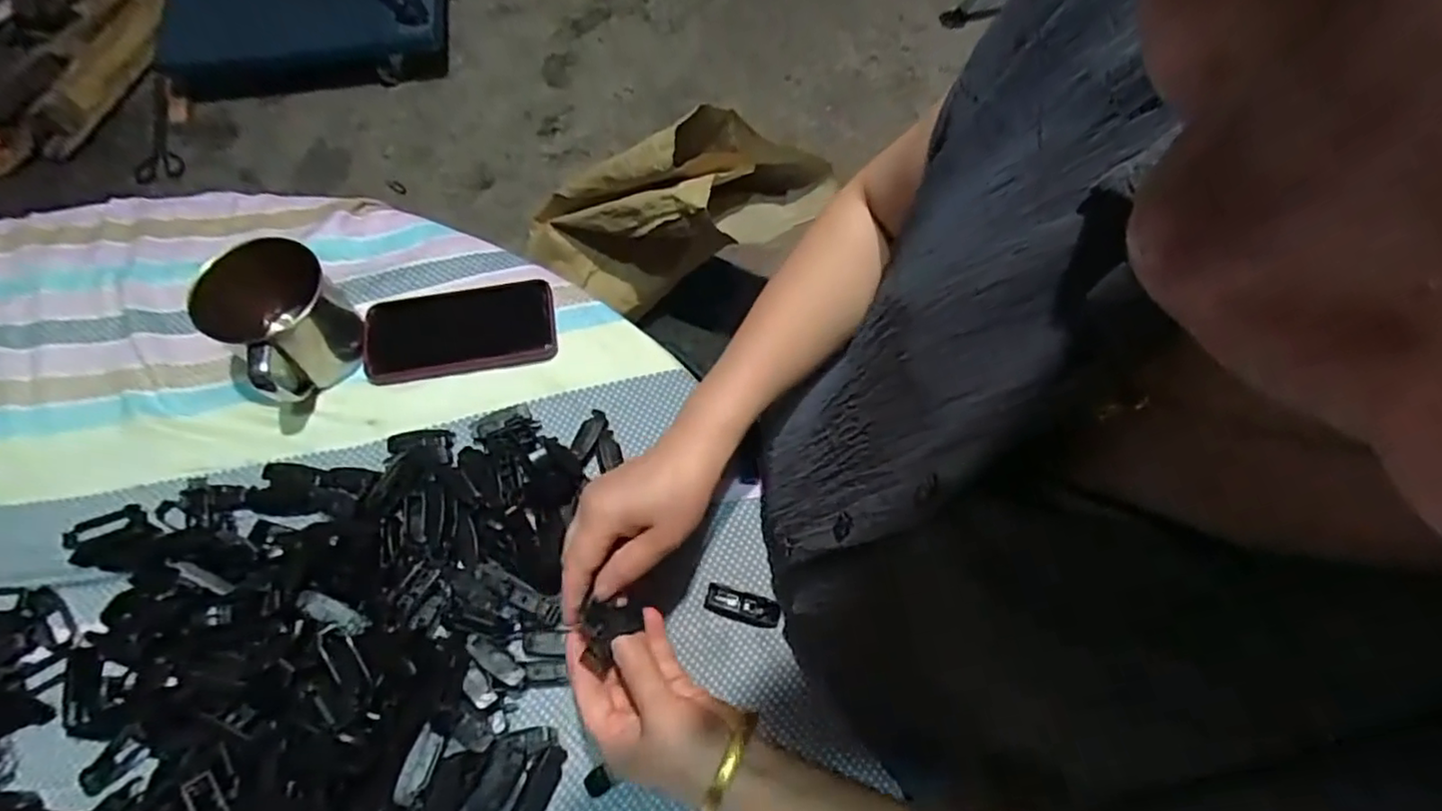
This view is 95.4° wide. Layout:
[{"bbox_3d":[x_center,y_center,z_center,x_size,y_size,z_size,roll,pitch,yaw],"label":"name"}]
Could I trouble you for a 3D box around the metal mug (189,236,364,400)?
[{"bbox_3d":[-0.343,-0.066,0.521,0.093,0.090,0.093,1,65,-1],"label":"metal mug"}]

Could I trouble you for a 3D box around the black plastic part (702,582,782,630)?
[{"bbox_3d":[0.015,0.147,0.483,0.055,0.010,0.023,14,65,5],"label":"black plastic part"}]

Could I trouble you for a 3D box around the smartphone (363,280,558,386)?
[{"bbox_3d":[-0.228,-0.067,0.568,0.162,0.012,0.084,-9,65,-6],"label":"smartphone"}]

